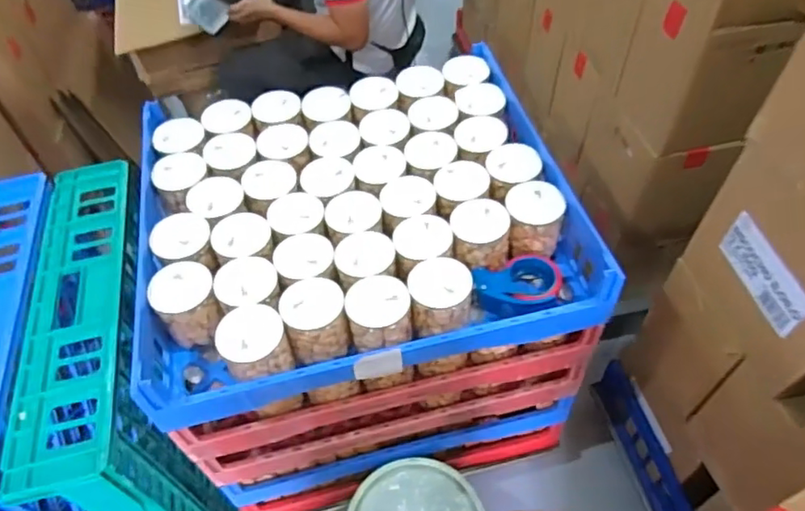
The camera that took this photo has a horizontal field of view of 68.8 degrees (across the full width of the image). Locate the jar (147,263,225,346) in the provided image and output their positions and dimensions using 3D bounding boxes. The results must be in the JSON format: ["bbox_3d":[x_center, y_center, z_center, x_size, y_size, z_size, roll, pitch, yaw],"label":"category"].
[{"bbox_3d":[-0.345,0.083,0.960,0.095,0.121,0.095,-2,51,2],"label":"jar"}]

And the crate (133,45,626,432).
[{"bbox_3d":[-0.090,-0.070,1.084,0.714,0.148,0.619,-13,52,-7],"label":"crate"}]

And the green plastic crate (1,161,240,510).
[{"bbox_3d":[-0.526,0.275,1.267,0.196,0.676,0.657,-10,51,-4],"label":"green plastic crate"}]

